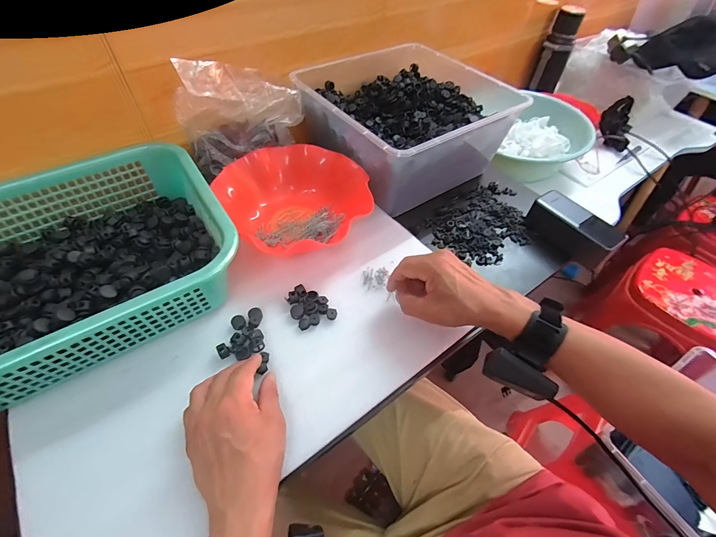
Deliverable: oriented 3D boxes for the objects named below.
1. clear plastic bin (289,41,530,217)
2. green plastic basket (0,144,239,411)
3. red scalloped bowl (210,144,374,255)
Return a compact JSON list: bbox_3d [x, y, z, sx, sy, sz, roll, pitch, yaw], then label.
[{"bbox_3d":[0.076,-0.262,0.620,0.288,0.138,0.294,-29,58,-23],"label":"clear plastic bin"},{"bbox_3d":[-0.360,-0.005,0.404,0.385,0.085,0.295,-28,58,-23],"label":"green plastic basket"},{"bbox_3d":[-0.098,-0.110,0.532,0.201,0.066,0.194,1,52,-2],"label":"red scalloped bowl"}]

